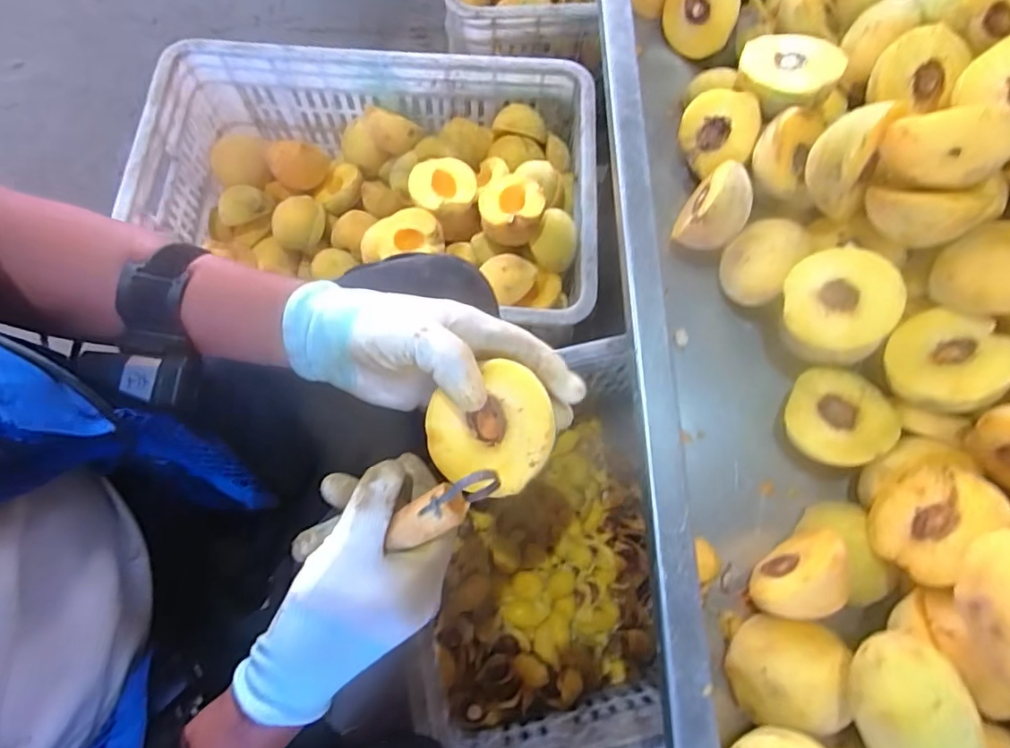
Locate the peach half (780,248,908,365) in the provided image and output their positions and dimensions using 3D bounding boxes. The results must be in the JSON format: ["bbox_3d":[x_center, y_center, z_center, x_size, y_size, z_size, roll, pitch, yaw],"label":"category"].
[{"bbox_3d":[0.236,-0.046,0.377,0.070,0.035,0.078,17,102,38],"label":"peach half"}]

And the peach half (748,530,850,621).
[{"bbox_3d":[0.193,0.134,0.341,0.058,0.044,0.037,-39,79,-12],"label":"peach half"}]

